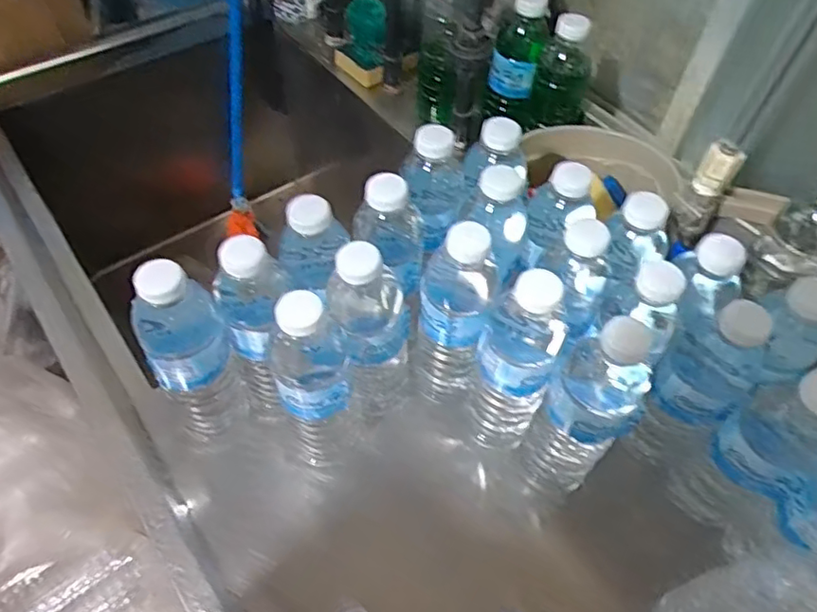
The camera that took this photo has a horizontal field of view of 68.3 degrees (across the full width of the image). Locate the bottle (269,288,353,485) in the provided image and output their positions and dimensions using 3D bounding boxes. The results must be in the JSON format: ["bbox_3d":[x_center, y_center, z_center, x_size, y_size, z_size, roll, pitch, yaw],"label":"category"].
[{"bbox_3d":[-0.072,0.073,0.475,0.063,0.214,0.056,-7,55,-8],"label":"bottle"}]

